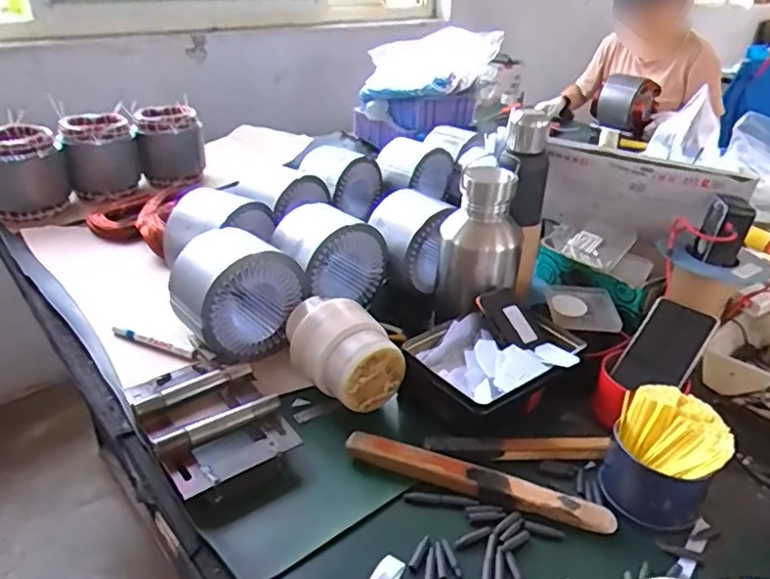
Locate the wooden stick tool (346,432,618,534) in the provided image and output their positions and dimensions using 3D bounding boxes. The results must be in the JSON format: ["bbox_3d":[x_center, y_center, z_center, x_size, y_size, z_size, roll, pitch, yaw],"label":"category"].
[{"bbox_3d":[0.094,0.194,0.610,0.271,0.026,0.035,11,31,16],"label":"wooden stick tool"}]

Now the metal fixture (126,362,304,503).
[{"bbox_3d":[-0.200,0.145,0.658,0.137,0.054,0.193,-20,36,-33],"label":"metal fixture"}]

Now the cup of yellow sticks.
[{"bbox_3d":[0.283,0.171,0.601,0.100,0.099,0.093,1,29,-1],"label":"cup of yellow sticks"}]

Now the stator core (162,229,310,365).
[{"bbox_3d":[-0.199,0.004,0.804,0.154,0.134,0.113,-25,39,-38],"label":"stator core"}]

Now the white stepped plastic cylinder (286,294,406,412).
[{"bbox_3d":[-0.058,0.077,0.732,0.107,0.101,0.155,-17,34,-29],"label":"white stepped plastic cylinder"}]

